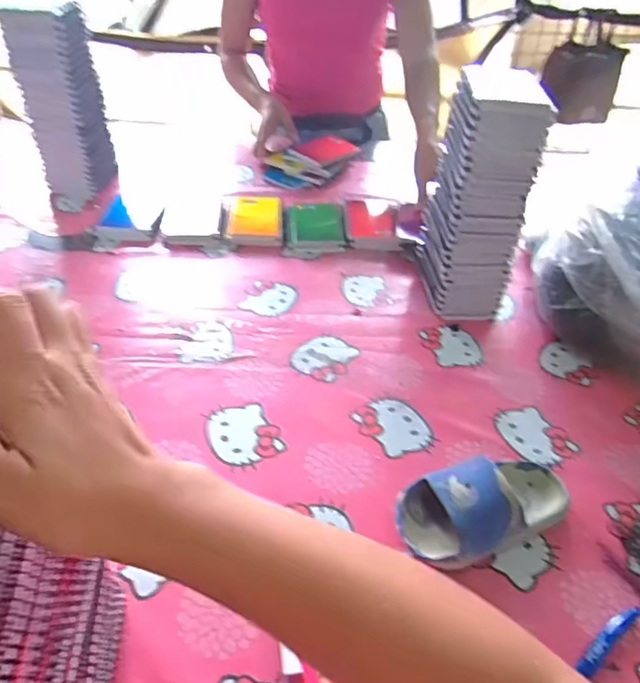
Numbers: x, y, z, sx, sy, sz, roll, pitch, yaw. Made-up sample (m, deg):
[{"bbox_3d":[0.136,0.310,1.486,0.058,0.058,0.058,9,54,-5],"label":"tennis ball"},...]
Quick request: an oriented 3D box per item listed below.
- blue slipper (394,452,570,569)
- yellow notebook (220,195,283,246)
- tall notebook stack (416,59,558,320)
[{"bbox_3d":[0.152,0.142,0.483,0.177,0.061,0.085,-18,45,-24],"label":"blue slipper"},{"bbox_3d":[-0.112,-0.203,0.891,0.098,0.021,0.137,1,40,-5],"label":"yellow notebook"},{"bbox_3d":[0.208,-0.196,0.708,0.118,0.291,0.174,8,40,4],"label":"tall notebook stack"}]

